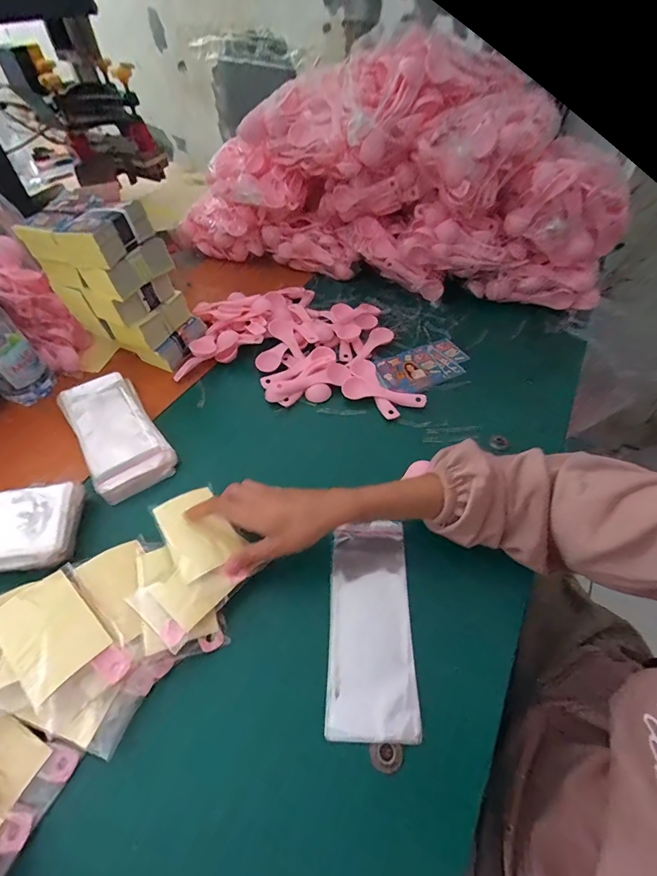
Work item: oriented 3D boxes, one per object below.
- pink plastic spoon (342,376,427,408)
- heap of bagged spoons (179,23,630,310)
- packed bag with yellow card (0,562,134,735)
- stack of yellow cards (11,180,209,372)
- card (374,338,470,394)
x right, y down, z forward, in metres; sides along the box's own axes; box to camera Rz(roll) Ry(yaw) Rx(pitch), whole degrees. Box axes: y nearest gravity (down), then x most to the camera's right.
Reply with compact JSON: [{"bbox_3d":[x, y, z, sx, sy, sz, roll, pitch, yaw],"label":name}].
[{"bbox_3d":[0.076,-0.061,0.523,0.113,0.009,0.031,15,52,12],"label":"pink plastic spoon"},{"bbox_3d":[0.086,-0.411,0.620,0.694,0.284,0.190,23,54,18],"label":"heap of bagged spoons"},{"bbox_3d":[-0.221,0.167,0.316,0.117,0.013,0.063,39,53,22],"label":"packed bag with yellow card"},{"bbox_3d":[-0.285,-0.212,0.533,0.162,0.188,0.103,21,54,16],"label":"stack of yellow cards"},{"bbox_3d":[0.138,-0.108,0.567,0.149,0.008,0.084,-22,54,-17],"label":"card"}]

